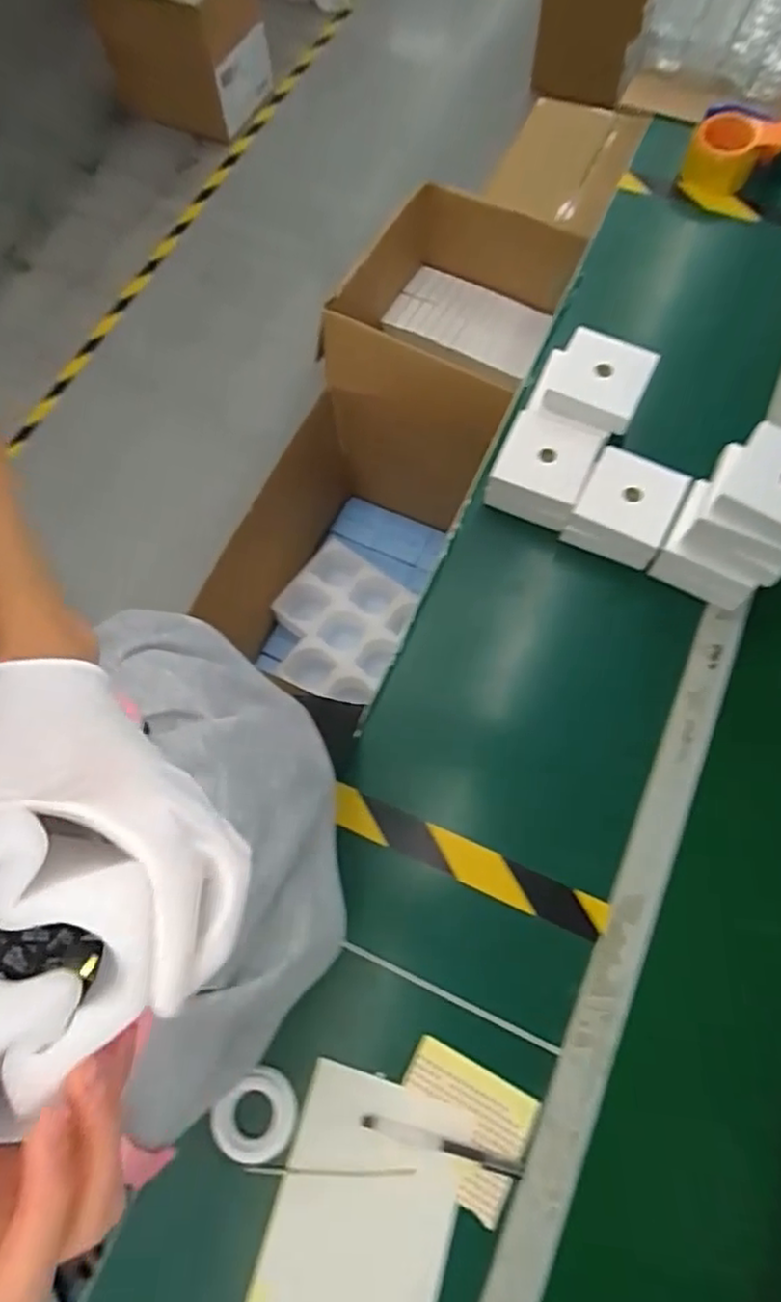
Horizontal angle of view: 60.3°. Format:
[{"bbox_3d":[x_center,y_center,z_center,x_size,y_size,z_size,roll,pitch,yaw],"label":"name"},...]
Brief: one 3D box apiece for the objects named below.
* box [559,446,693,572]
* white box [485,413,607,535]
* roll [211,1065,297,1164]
[{"bbox_3d":[0.269,-0.165,0.767,0.104,0.059,0.105,27,73,12],"label":"box"},{"bbox_3d":[0.177,-0.212,0.787,0.105,0.051,0.109,25,73,11],"label":"white box"},{"bbox_3d":[-0.119,0.418,0.600,0.074,0.013,0.065,-42,73,-12],"label":"roll"}]

